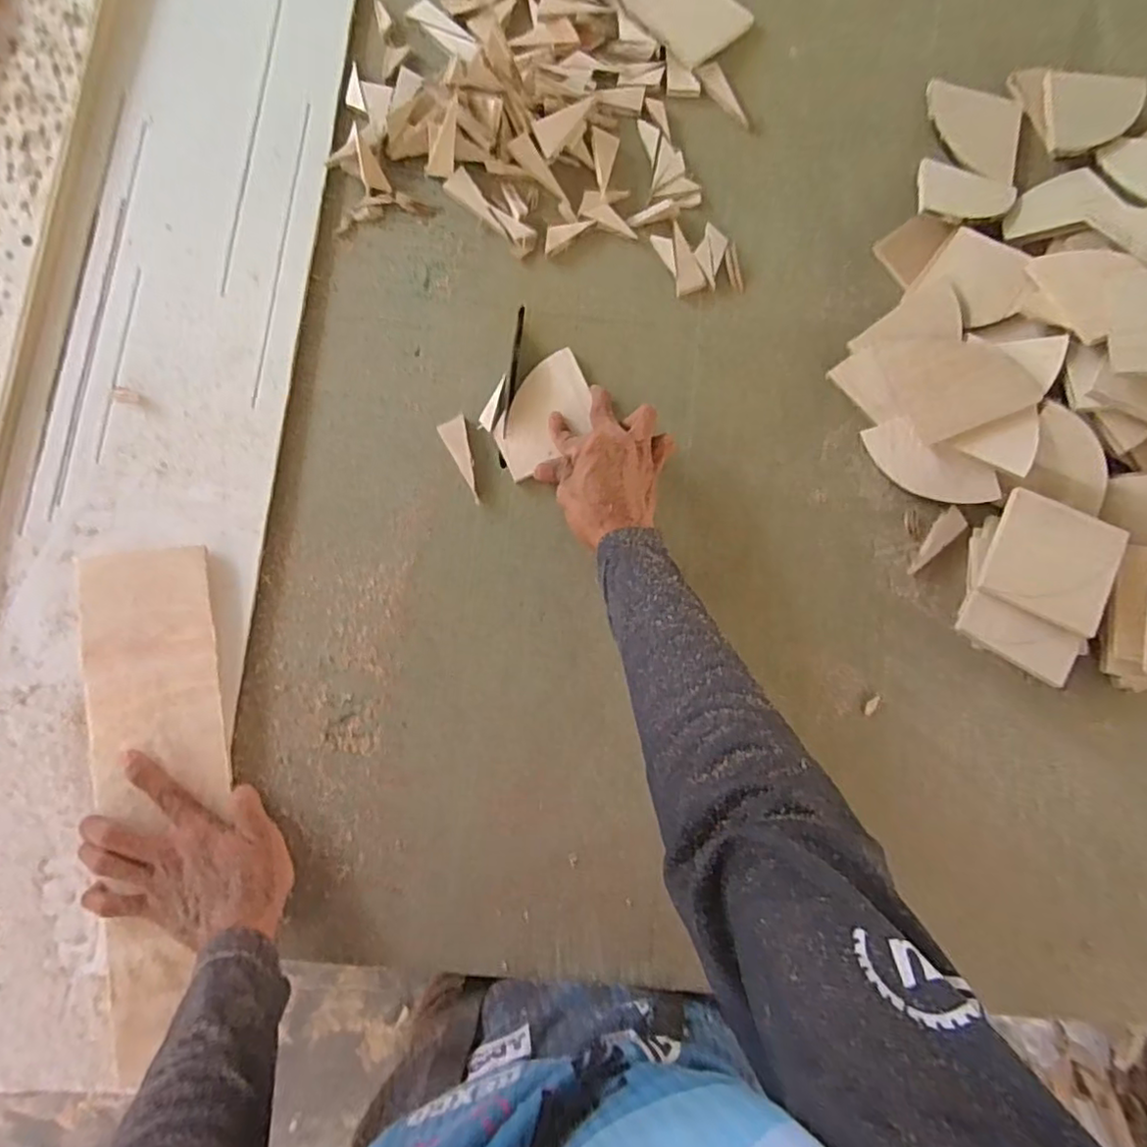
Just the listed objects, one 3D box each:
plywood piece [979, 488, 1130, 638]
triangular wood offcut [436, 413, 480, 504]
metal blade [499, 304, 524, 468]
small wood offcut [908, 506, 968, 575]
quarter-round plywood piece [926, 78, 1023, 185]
[{"bbox_3d":[0.424,-0.010,0.557,0.104,0.010,0.096,24,90,4],"label":"plywood piece"},{"bbox_3d":[-0.099,-0.108,0.589,0.026,0.004,0.079,-27,86,-7],"label":"triangular wood offcut"},{"bbox_3d":[-0.058,-0.180,0.598,0.008,0.005,0.162,6,83,-3],"label":"metal blade"},{"bbox_3d":[0.346,-0.031,0.605,0.075,0.007,0.022,-45,67,0],"label":"small wood offcut"},{"bbox_3d":[0.419,-0.460,0.660,0.096,0.020,0.114,10,83,-3],"label":"quarter-round plywood piece"}]

